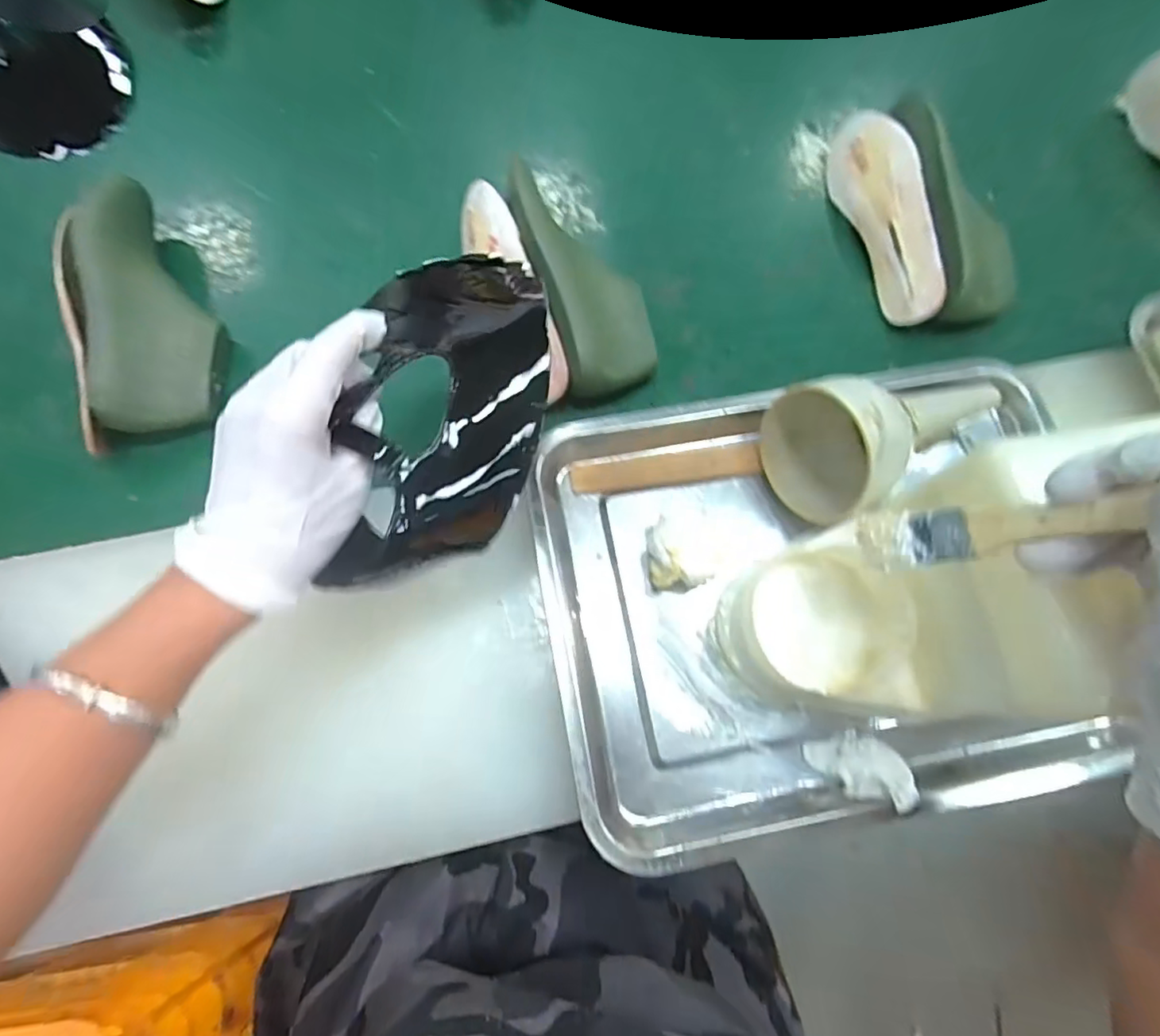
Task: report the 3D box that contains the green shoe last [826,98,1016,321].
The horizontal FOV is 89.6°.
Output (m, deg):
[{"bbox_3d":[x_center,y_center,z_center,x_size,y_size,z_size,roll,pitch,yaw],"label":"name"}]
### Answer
[{"bbox_3d":[0.310,-0.284,0.536,0.098,0.069,0.226,-14,75,-6],"label":"green shoe last"}]

